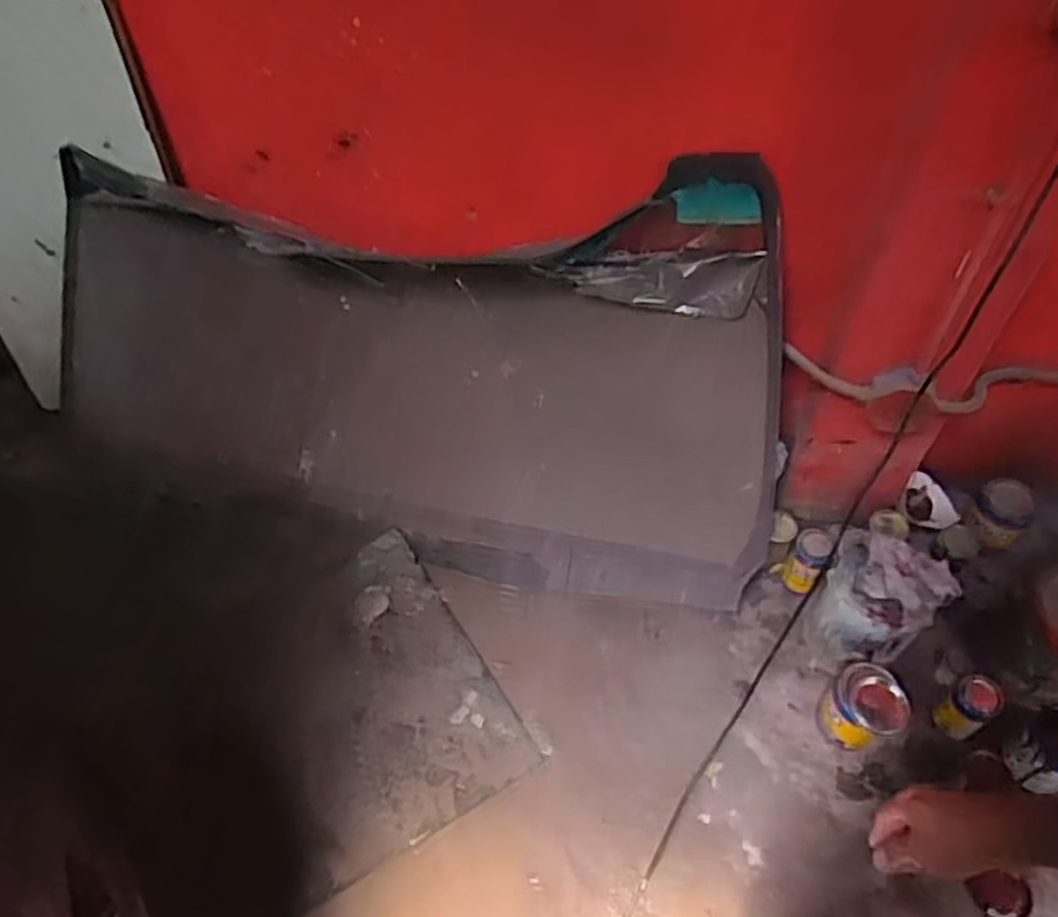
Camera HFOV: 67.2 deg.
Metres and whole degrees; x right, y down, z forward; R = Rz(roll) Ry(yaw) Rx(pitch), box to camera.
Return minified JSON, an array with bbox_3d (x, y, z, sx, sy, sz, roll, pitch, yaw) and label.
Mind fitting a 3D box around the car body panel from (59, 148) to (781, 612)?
[{"bbox_3d":[-0.210,-0.134,1.475,1.326,0.782,0.246,2,25,4],"label":"car body panel"}]

